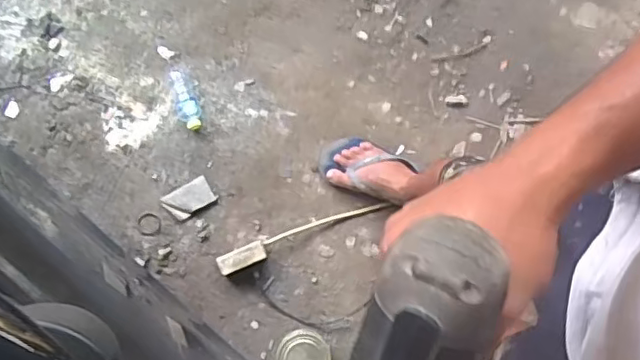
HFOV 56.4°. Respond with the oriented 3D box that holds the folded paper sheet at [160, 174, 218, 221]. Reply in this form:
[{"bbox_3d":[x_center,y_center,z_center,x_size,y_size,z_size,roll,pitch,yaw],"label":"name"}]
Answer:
[{"bbox_3d":[-0.293,0.043,1.333,0.110,0.007,0.068,-31,81,-8],"label":"folded paper sheet"}]

